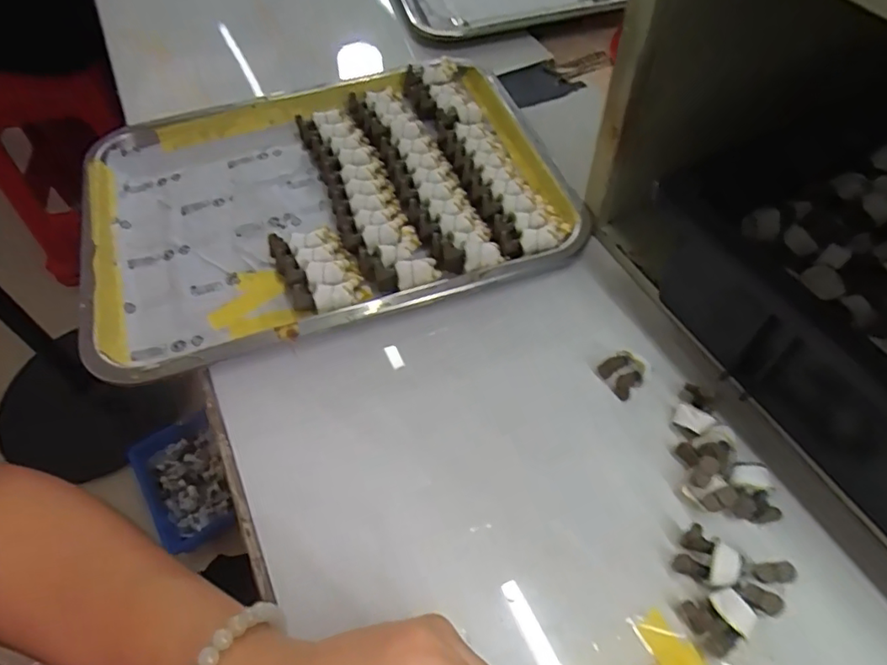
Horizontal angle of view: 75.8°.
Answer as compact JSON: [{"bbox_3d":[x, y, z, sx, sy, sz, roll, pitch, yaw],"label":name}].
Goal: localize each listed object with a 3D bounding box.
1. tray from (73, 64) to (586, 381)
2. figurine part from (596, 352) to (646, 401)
[{"bbox_3d":[-0.092,-0.110,0.439,0.349,0.033,0.264,-20,56,-9],"label":"tray"},{"bbox_3d":[0.109,0.025,0.345,0.019,0.017,0.023,-26,58,-13],"label":"figurine part"}]

